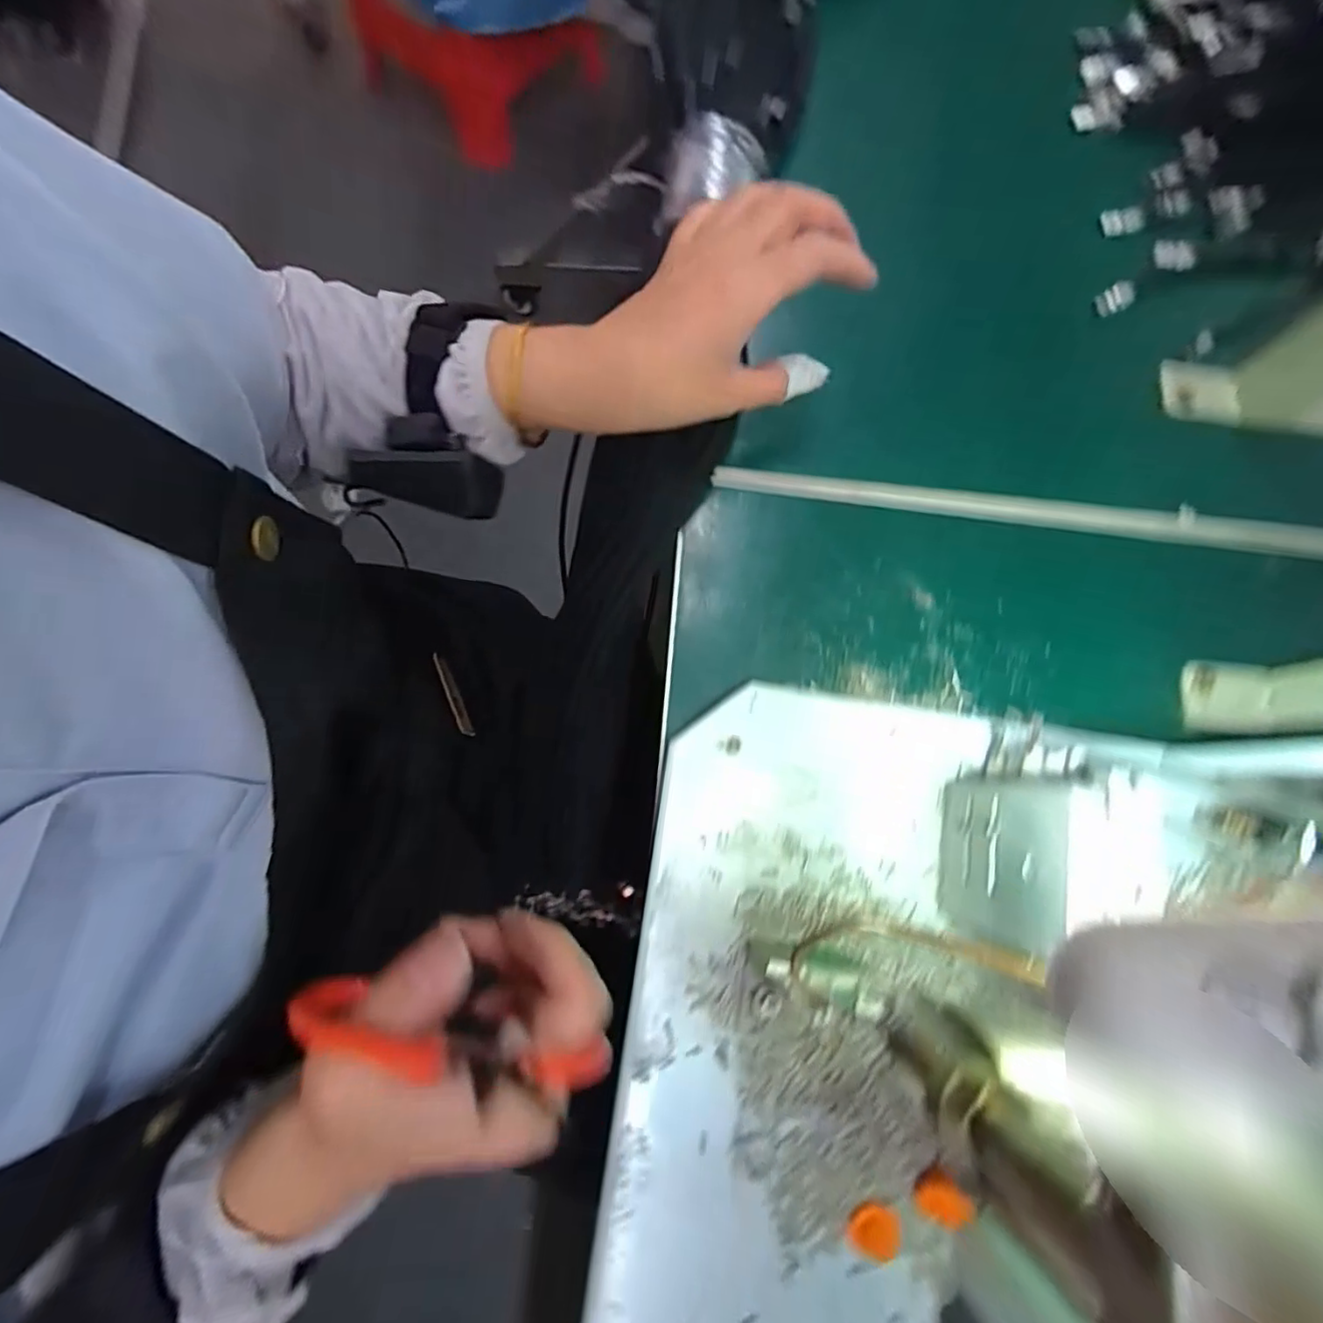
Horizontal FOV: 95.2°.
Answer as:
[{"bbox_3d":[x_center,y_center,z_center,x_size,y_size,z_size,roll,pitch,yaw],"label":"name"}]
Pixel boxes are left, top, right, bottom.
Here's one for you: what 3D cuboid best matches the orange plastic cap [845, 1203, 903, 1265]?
[{"bbox_3d":[0.087,0.232,0.245,0.022,0.010,0.016,-32,82,-8],"label":"orange plastic cap"}]

